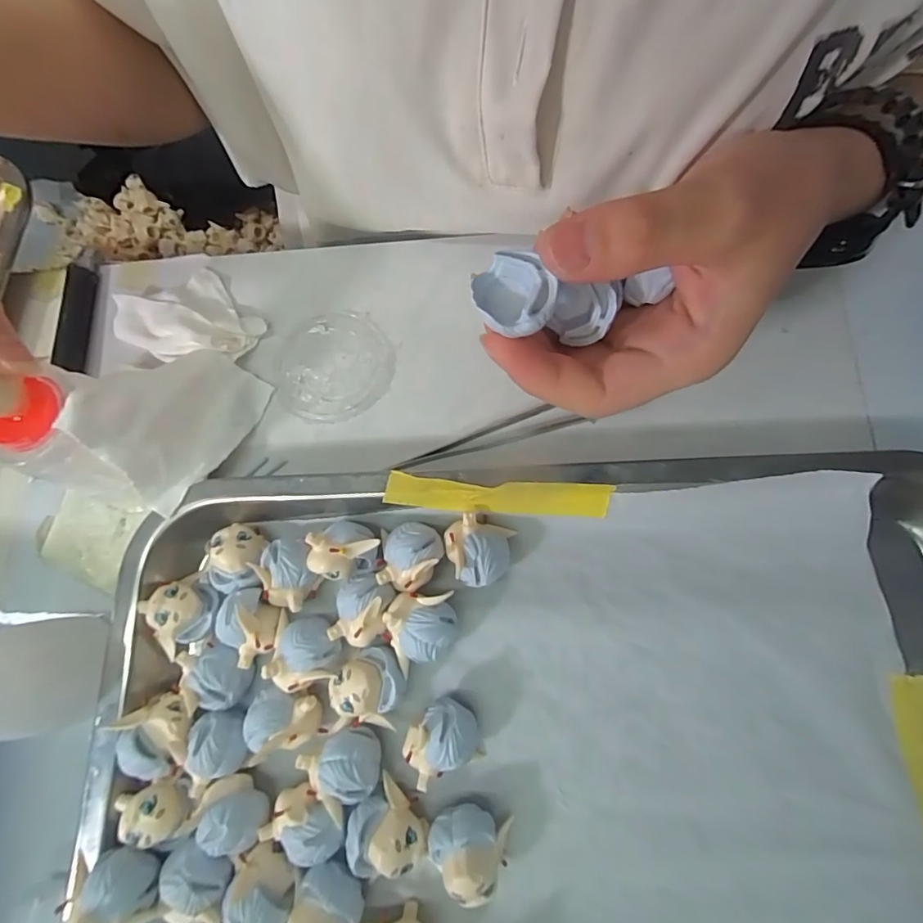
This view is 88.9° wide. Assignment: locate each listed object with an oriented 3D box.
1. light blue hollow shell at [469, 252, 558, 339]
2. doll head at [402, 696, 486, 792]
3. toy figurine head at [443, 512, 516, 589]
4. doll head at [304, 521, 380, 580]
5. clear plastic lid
[{"bbox_3d":[0.015,-0.047,0.133,0.023,0.012,0.021,-1,72,2],"label":"light blue hollow shell"},{"bbox_3d":[-0.008,0.104,0.178,0.028,0.023,0.022,-32,75,-2],"label":"doll head"},{"bbox_3d":[0.006,0.037,0.195,0.027,0.022,0.027,-1,72,2],"label":"toy figurine head"},{"bbox_3d":[-0.048,0.038,0.196,0.029,0.023,0.021,-20,75,1],"label":"doll head"},{"bbox_3d":[-0.064,-0.048,0.237,0.059,0.006,0.057,-1,76,5],"label":"clear plastic lid"}]

